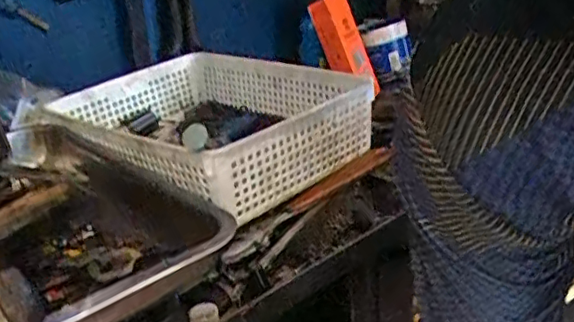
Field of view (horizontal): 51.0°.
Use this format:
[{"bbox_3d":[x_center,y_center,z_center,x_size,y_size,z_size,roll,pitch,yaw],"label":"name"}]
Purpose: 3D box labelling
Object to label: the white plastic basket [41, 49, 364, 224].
[{"bbox_3d":[-0.094,-0.047,0.707,0.328,0.080,0.264,18,31,42],"label":"white plastic basket"}]

